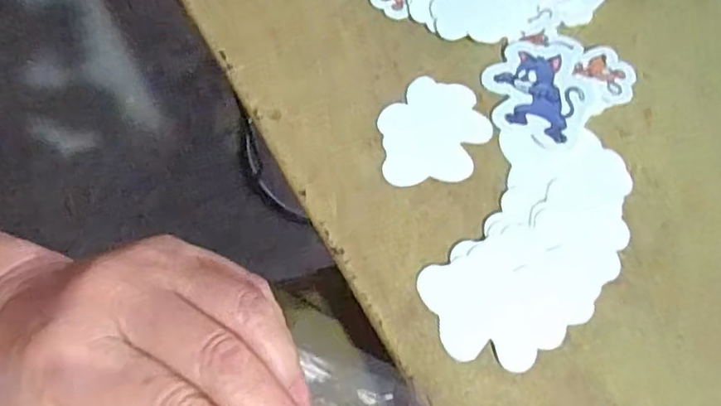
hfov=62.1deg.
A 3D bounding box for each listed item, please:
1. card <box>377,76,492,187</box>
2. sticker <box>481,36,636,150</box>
[{"bbox_3d":[0.038,-0.038,0.305,0.054,0.004,0.057,-5,69,-1],"label":"card"},{"bbox_3d":[0.102,-0.062,0.313,0.073,0.004,0.057,-37,73,-13],"label":"sticker"}]

